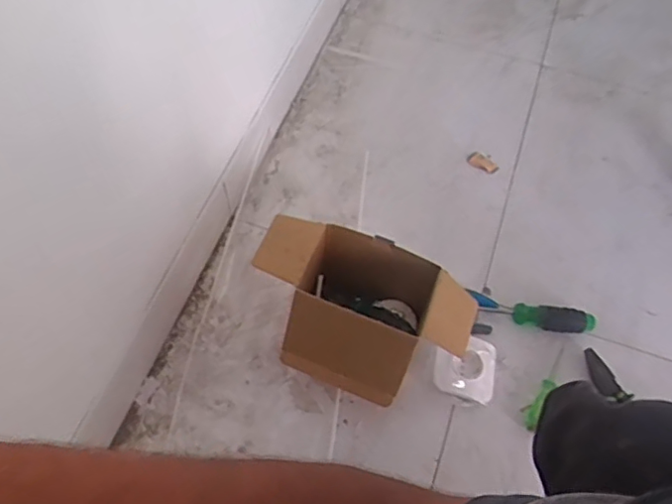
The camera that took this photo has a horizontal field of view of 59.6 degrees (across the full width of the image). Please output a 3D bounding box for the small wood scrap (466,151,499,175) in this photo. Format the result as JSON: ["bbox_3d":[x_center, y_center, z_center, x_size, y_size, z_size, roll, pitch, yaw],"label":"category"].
[{"bbox_3d":[0.239,-0.145,0.956,0.051,0.014,0.022,28,62,13],"label":"small wood scrap"}]

